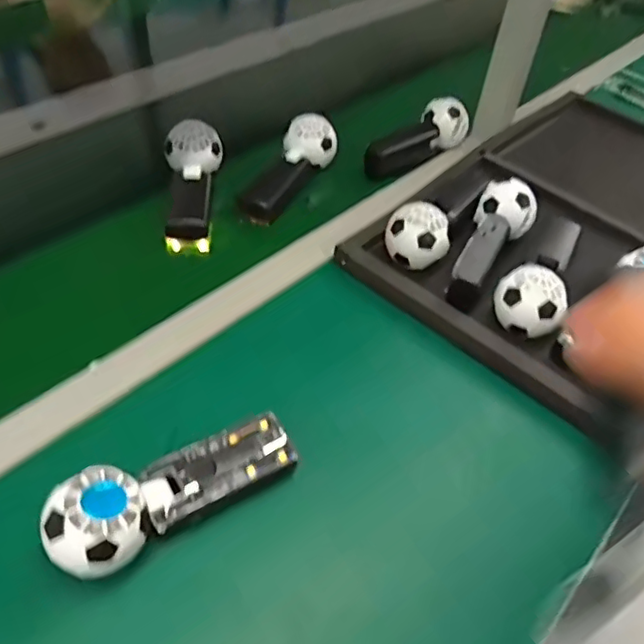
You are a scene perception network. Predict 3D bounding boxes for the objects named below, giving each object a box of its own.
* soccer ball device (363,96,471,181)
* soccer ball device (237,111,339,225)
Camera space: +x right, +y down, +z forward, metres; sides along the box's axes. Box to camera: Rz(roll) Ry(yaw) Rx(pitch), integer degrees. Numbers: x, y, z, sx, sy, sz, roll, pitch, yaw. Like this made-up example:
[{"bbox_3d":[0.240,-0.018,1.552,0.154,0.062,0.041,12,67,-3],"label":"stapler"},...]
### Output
[{"bbox_3d":[0.120,-0.229,0.759,0.158,0.056,0.059,-32,56,-32],"label":"soccer ball device"},{"bbox_3d":[-0.036,-0.178,0.699,0.062,0.058,0.158,19,46,12],"label":"soccer ball device"}]

